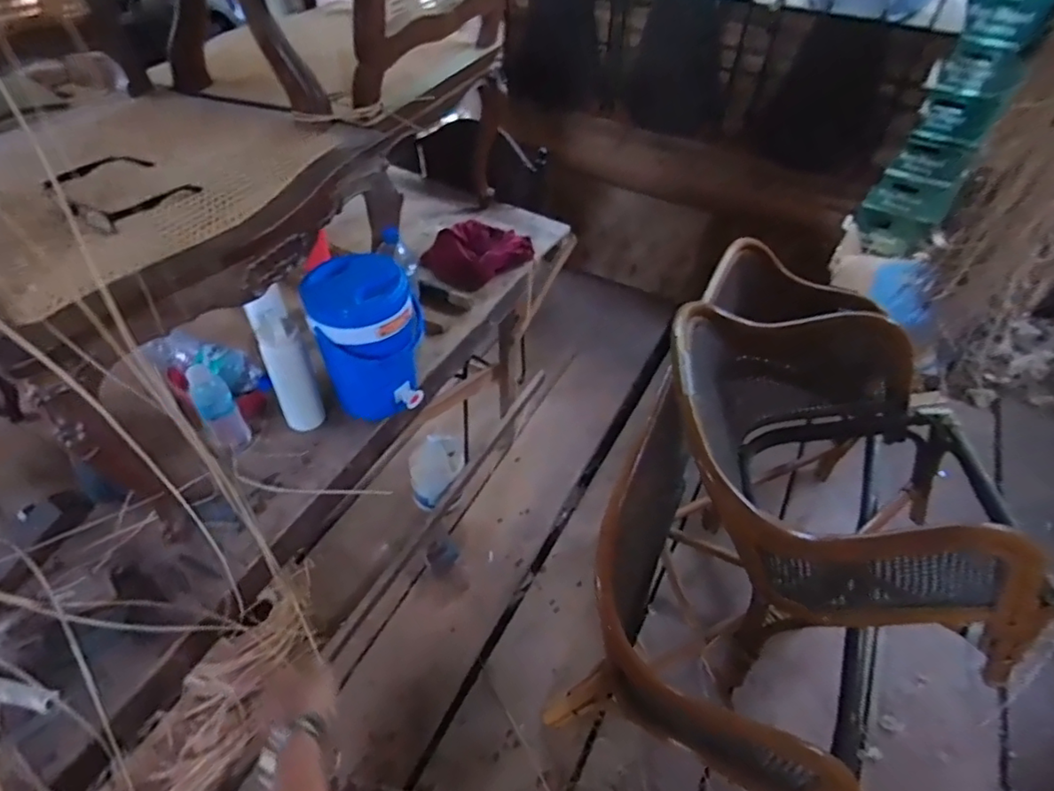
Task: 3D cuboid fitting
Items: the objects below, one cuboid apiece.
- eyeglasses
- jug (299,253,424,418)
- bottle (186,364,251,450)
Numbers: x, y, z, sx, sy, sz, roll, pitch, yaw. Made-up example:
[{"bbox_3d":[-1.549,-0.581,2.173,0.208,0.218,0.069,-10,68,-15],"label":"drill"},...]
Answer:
[{"bbox_3d":[-0.550,-0.279,0.778,0.141,0.034,0.145,20,49,15],"label":"eyeglasses"},{"bbox_3d":[-0.272,-0.096,1.012,0.177,0.245,0.151,-8,48,-10],"label":"jug"},{"bbox_3d":[-0.512,0.027,0.971,0.058,0.174,0.052,-21,52,-21],"label":"bottle"}]

